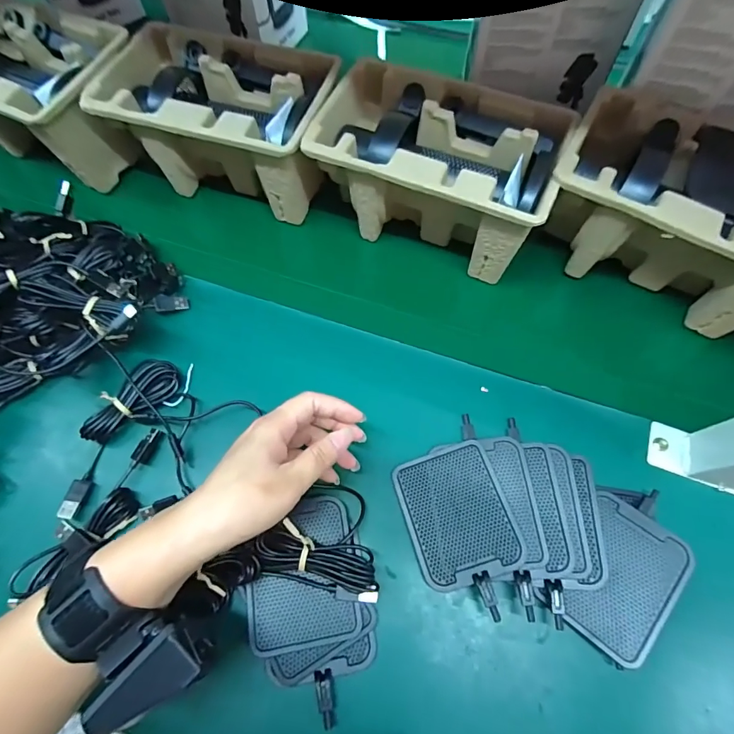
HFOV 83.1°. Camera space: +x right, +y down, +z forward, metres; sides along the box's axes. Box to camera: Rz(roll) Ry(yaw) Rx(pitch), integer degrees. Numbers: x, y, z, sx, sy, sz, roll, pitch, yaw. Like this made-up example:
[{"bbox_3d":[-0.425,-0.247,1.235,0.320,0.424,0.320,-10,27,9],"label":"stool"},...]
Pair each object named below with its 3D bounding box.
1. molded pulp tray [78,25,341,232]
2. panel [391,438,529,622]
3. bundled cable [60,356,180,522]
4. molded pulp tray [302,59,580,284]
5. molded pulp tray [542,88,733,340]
[{"bbox_3d":[-0.149,-0.260,0.447,0.217,0.106,0.144,12,66,7],"label":"molded pulp tray"},{"bbox_3d":[0.073,0.122,0.324,0.079,0.004,0.113,-21,64,5],"label":"panel"},{"bbox_3d":[-0.218,0.053,0.356,0.047,0.024,0.141,30,69,14],"label":"bundled cable"},{"bbox_3d":[0.069,-0.195,0.419,0.221,0.101,0.147,21,67,11],"label":"molded pulp tray"},{"bbox_3d":[0.287,-0.138,0.390,0.217,0.108,0.136,29,69,14],"label":"molded pulp tray"}]

